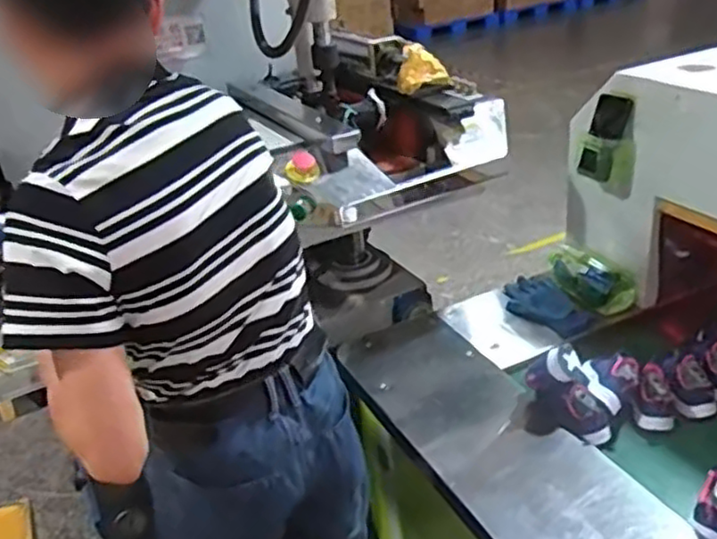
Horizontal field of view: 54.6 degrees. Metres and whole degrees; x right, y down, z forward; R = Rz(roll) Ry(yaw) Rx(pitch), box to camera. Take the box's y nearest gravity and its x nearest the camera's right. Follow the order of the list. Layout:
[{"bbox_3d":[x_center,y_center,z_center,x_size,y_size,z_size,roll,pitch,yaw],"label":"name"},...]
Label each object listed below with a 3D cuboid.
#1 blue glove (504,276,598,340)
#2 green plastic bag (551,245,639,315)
[{"bbox_3d":[0.394,0.077,1.471,0.126,0.030,0.242,-13,29,-12],"label":"blue glove"},{"bbox_3d":[0.483,0.022,1.480,0.097,0.097,0.197,-18,30,-21],"label":"green plastic bag"}]

